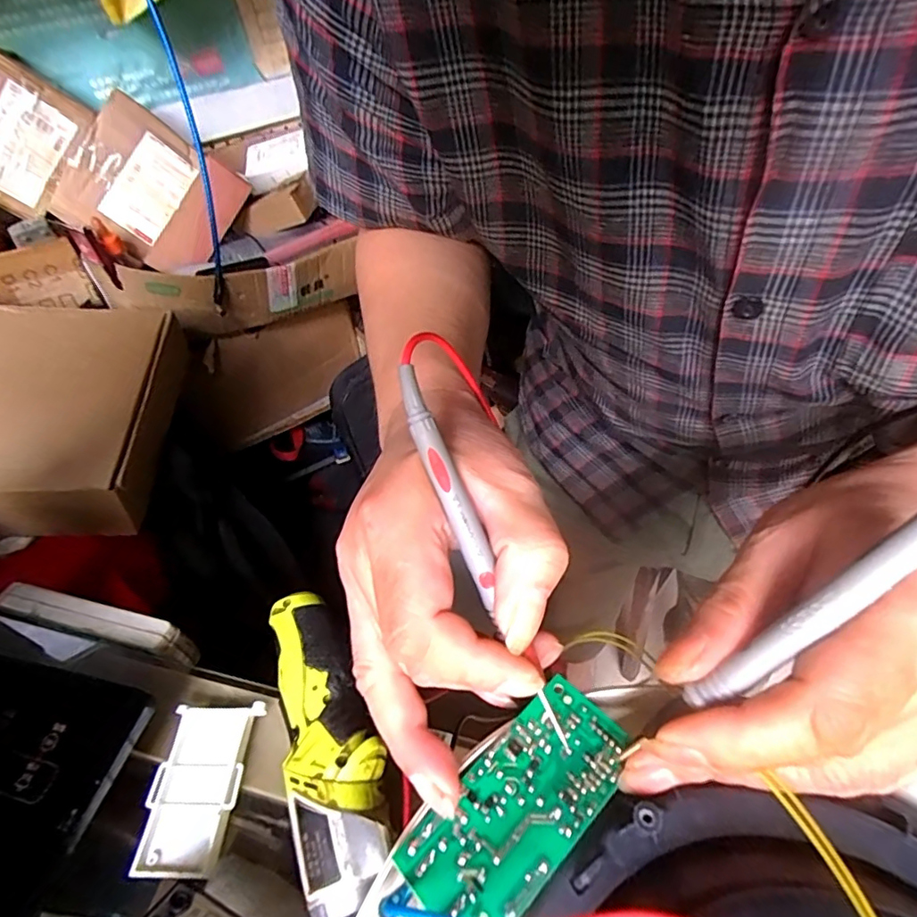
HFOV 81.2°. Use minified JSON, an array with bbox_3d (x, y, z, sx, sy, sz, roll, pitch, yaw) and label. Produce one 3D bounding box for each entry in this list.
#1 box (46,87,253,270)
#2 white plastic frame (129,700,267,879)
[{"bbox_3d":[-0.425,-0.367,0.743,0.183,0.196,0.048,-58,16,2],"label":"box"},{"bbox_3d":[-0.162,0.202,0.333,0.054,0.008,0.092,-1,48,7],"label":"white plastic frame"}]

